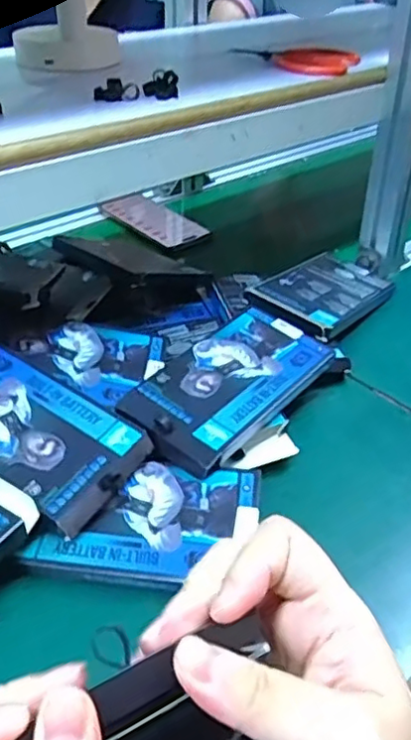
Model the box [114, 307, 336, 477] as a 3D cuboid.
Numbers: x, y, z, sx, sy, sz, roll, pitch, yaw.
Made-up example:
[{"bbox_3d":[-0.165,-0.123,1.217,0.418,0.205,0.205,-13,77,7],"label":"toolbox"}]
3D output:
[{"bbox_3d":[0.021,0.007,0.526,0.095,0.013,0.183,32,49,24],"label":"box"}]

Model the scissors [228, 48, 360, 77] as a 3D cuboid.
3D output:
[{"bbox_3d":[0.092,-0.321,0.642,0.130,0.016,0.073,28,44,31],"label":"scissors"}]

